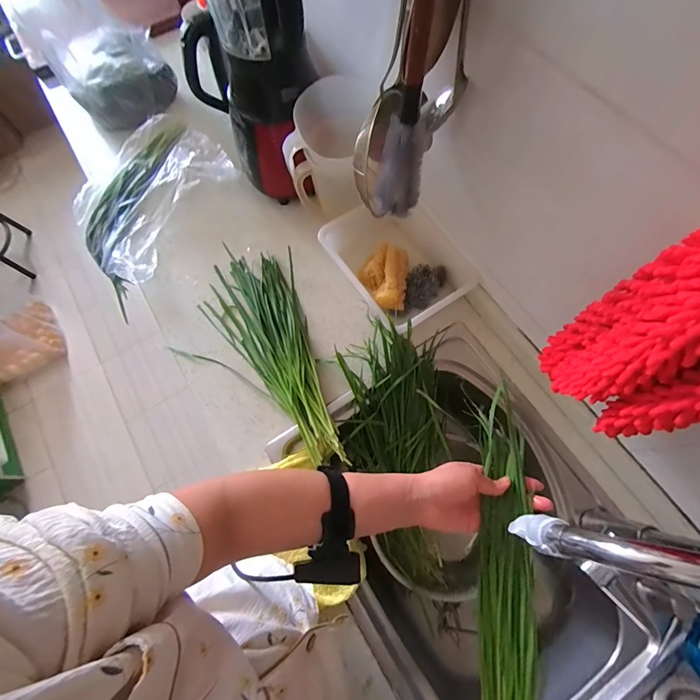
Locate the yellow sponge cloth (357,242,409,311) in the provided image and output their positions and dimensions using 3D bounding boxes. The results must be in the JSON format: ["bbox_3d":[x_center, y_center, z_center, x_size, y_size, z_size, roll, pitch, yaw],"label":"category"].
[{"bbox_3d":[0.062,-0.135,0.667,0.089,0.056,0.128,8,71,5],"label":"yellow sponge cloth"}]

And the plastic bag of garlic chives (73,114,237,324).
[{"bbox_3d":[-0.440,-0.321,0.756,0.244,0.039,0.403,32,75,12],"label":"plastic bag of garlic chives"}]

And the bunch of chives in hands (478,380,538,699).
[{"bbox_3d":[0.185,0.232,0.421,0.050,0.027,0.366,8,66,4],"label":"bunch of chives in hands"}]

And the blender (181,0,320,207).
[{"bbox_3d":[-0.138,-0.448,0.559,0.160,0.461,0.140,-13,70,-2],"label":"blender"}]

